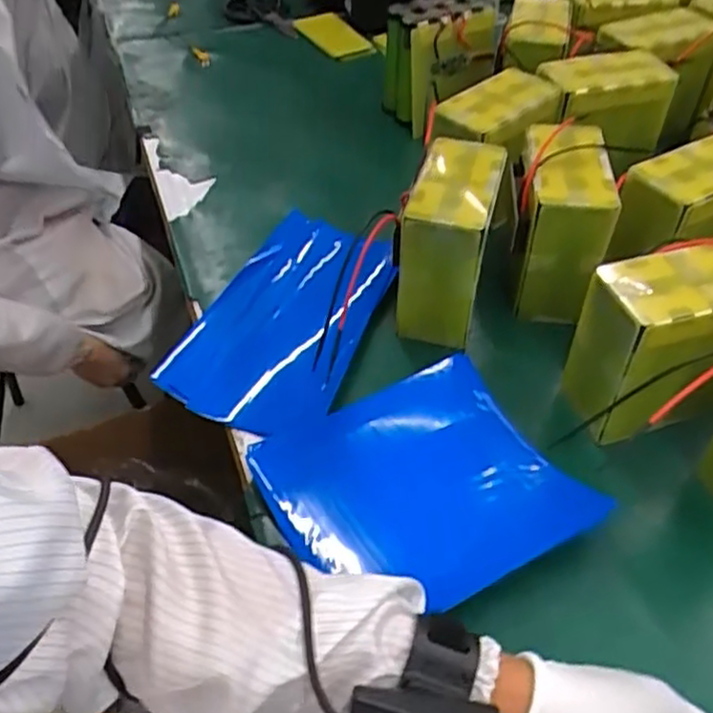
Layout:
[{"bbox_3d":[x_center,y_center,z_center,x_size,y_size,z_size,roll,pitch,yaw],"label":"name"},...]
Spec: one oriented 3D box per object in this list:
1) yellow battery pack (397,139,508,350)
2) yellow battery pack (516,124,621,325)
[{"bbox_3d":[0.094,-0.114,0.716,0.078,0.144,0.140,13,48,13],"label":"yellow battery pack"},{"bbox_3d":[0.205,-0.136,0.733,0.080,0.144,0.136,5,47,5],"label":"yellow battery pack"}]

